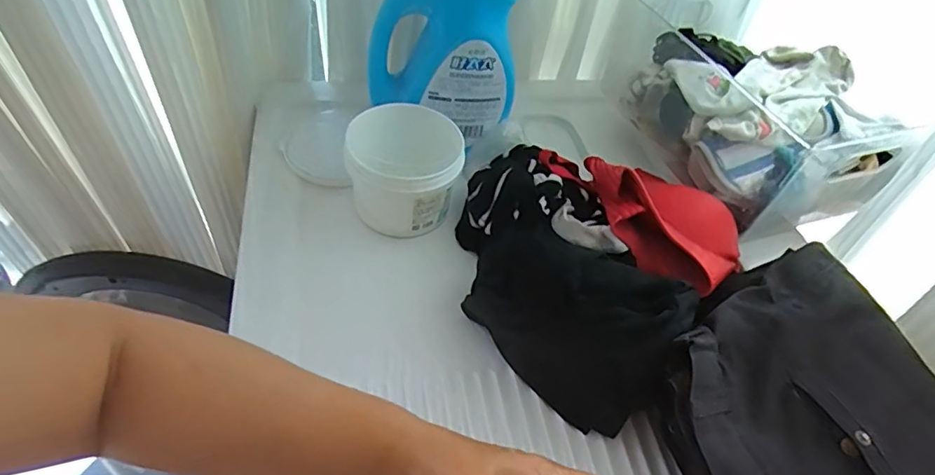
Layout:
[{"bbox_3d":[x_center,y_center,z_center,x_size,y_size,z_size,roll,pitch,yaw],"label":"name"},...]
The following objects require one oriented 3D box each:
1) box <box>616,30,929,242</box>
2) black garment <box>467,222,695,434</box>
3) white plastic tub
[{"bbox_3d":[0.345,-0.152,0.691,0.224,0.133,0.309,-14,52,-18],"label":"box"},{"bbox_3d":[0.095,0.068,0.498,0.193,0.102,0.111,26,51,15],"label":"black garment"},{"bbox_3d":[-0.071,-0.079,0.615,0.121,0.108,0.119,3,49,-4],"label":"white plastic tub"}]

